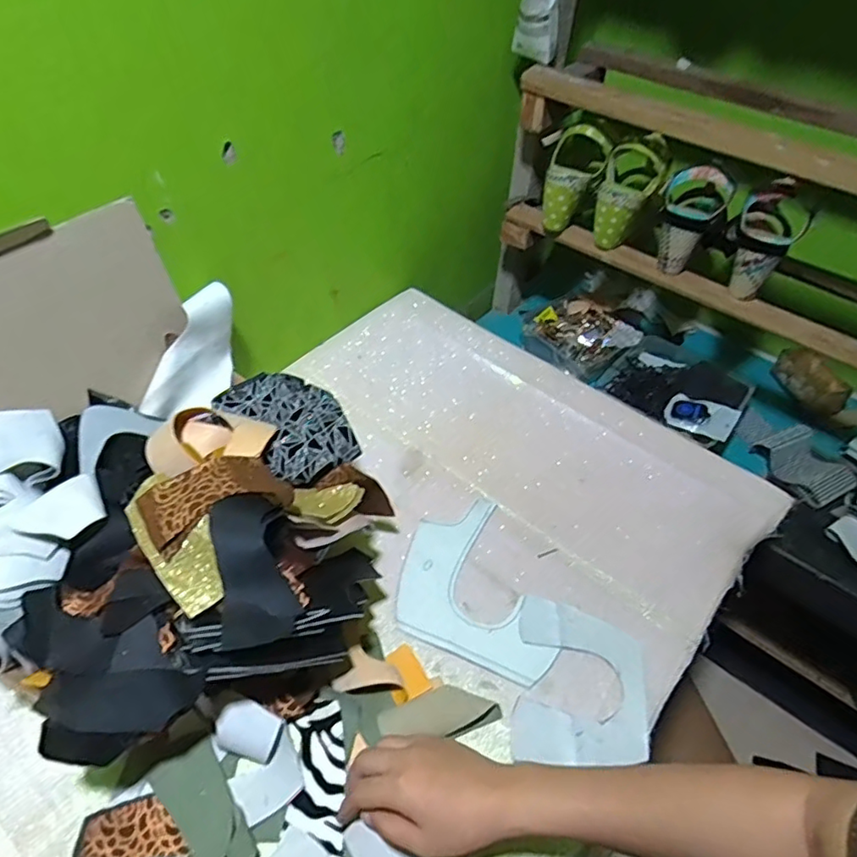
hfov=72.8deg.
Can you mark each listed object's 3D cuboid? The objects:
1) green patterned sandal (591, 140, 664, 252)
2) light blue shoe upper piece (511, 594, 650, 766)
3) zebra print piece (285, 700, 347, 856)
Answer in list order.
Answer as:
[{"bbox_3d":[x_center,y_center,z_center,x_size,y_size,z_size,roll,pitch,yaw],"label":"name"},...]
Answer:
[{"bbox_3d":[0.279,-0.328,0.825,0.081,0.124,0.077,21,49,14],"label":"green patterned sandal"},{"bbox_3d":[0.148,0.244,0.563,0.123,0.009,0.151,10,50,4],"label":"light blue shoe upper piece"},{"bbox_3d":[-0.093,0.291,0.487,0.046,0.013,0.112,-4,47,-8],"label":"zebra print piece"}]

